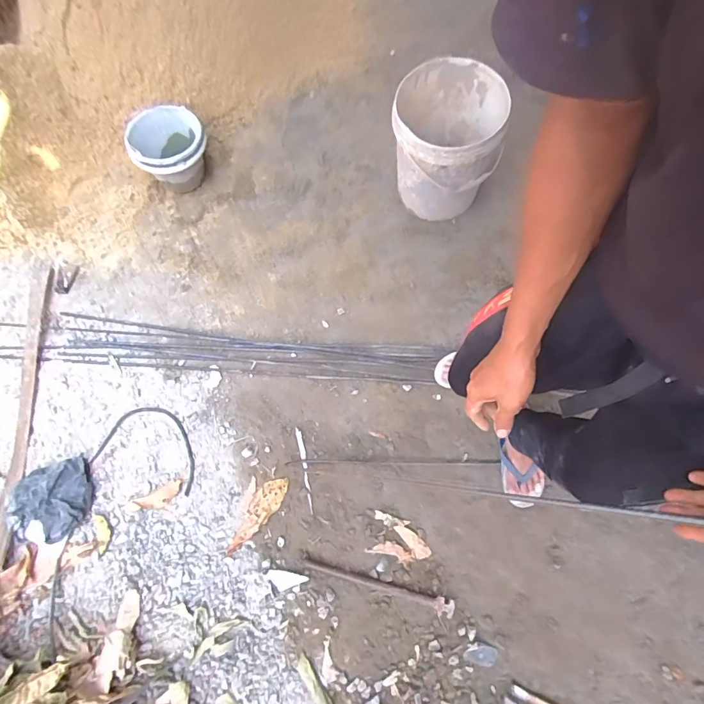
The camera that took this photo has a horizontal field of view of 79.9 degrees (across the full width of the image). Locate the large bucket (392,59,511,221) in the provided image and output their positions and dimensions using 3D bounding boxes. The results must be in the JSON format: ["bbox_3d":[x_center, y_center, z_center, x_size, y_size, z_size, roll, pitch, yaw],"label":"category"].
[{"bbox_3d":[0.292,-0.642,1.330,0.323,0.349,0.333,8,73,8],"label":"large bucket"}]

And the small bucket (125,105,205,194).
[{"bbox_3d":[-0.659,-0.739,1.537,0.258,0.193,0.245,-2,72,5],"label":"small bucket"}]

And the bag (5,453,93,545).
[{"bbox_3d":[-0.858,0.421,1.188,0.210,0.095,0.221,-20,70,-4],"label":"bag"}]

